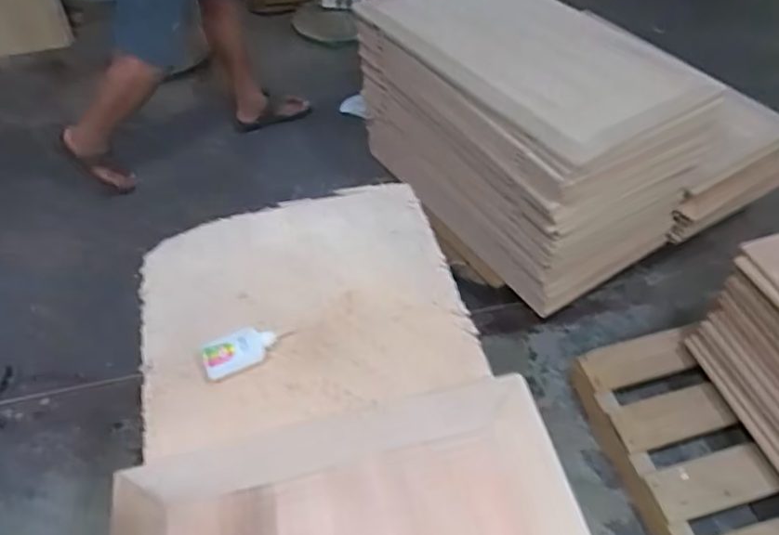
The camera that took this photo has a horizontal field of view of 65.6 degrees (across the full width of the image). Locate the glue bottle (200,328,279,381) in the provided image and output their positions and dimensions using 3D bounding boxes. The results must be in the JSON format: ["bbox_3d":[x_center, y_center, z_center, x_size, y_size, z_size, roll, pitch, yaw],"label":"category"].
[{"bbox_3d":[-0.160,0.087,0.645,0.075,0.023,0.039,-15,50,-9],"label":"glue bottle"}]

